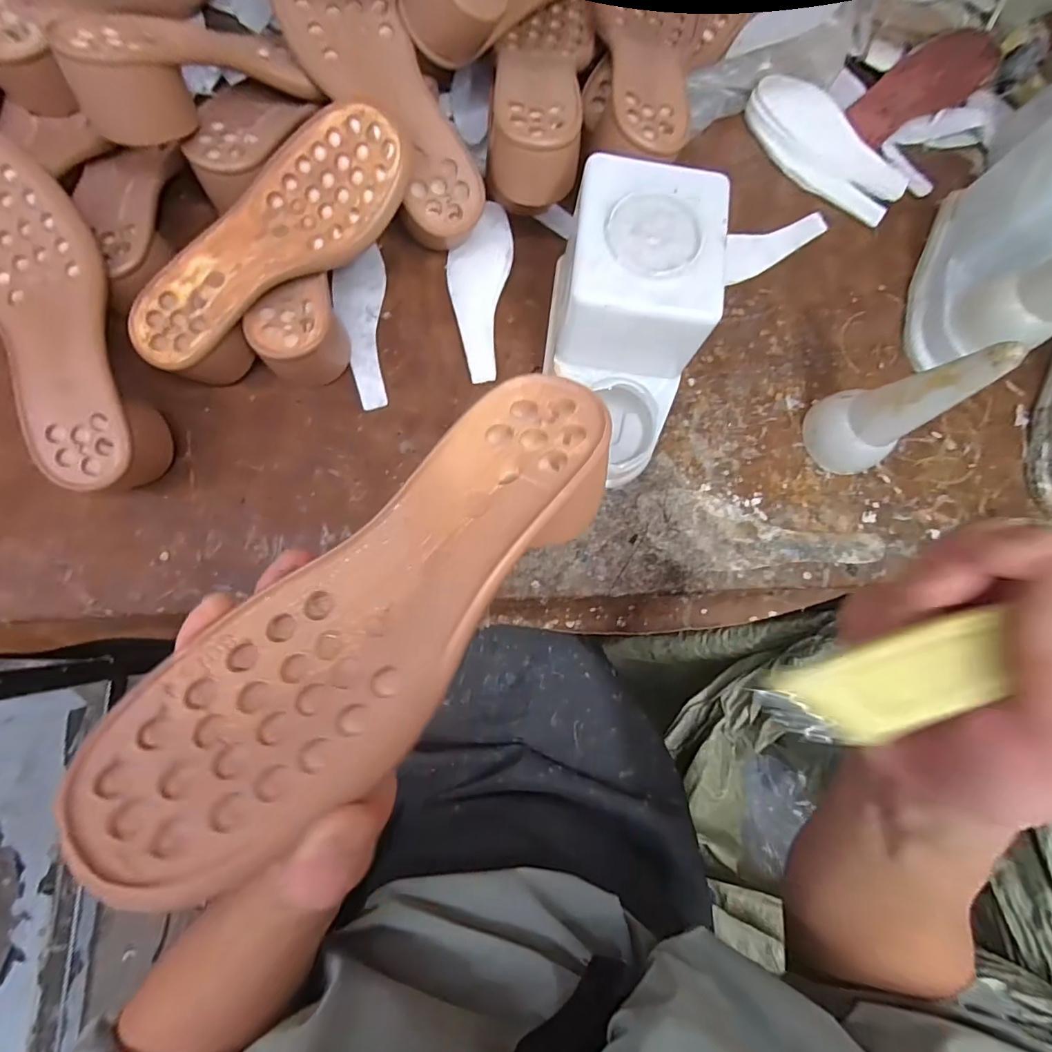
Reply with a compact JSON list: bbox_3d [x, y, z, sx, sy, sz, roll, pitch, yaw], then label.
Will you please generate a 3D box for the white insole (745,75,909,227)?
[{"bbox_3d":[0.283,-0.359,0.471,0.168,0.027,0.069,38,80,2],"label":"white insole"}]

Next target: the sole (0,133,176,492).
[{"bbox_3d":[-0.326,-0.143,0.353,0.093,0.081,0.241,-27,84,-9],"label":"sole"}]

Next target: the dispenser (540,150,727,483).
[{"bbox_3d":[0.070,-0.142,0.370,0.111,0.118,0.196,13,81,-2],"label":"dispenser"}]

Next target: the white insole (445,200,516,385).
[{"bbox_3d":[-0.042,-0.203,0.425,0.052,0.009,0.165,8,81,-3],"label":"white insole"}]

